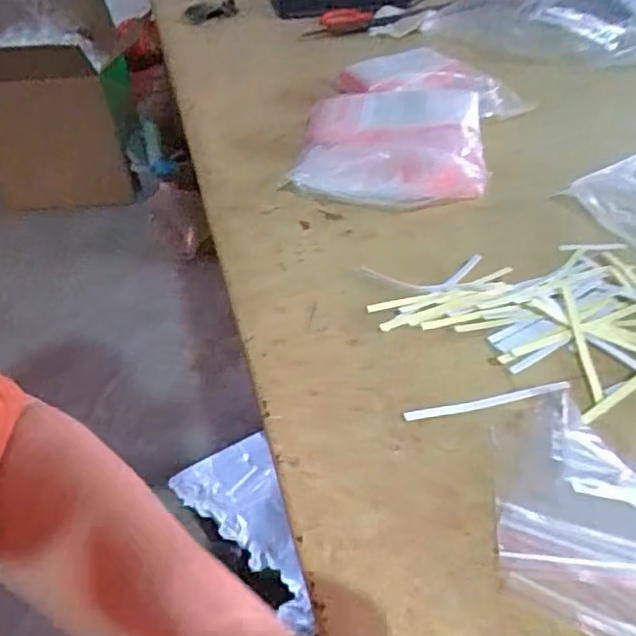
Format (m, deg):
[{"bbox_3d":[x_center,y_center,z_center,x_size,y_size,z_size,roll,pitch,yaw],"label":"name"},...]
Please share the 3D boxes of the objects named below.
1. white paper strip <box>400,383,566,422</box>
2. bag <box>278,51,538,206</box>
[{"bbox_3d":[0.097,0.047,0.358,0.097,0.004,0.007,-9,42,-6],"label":"white paper strip"},{"bbox_3d":[0.083,-0.186,0.599,0.187,0.044,0.255,15,45,20],"label":"bag"}]

